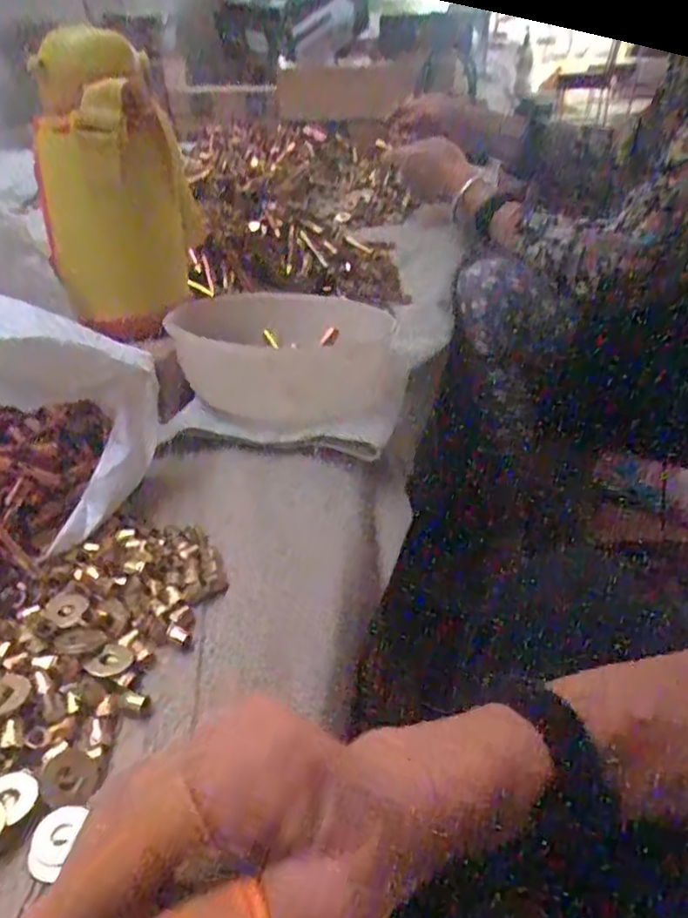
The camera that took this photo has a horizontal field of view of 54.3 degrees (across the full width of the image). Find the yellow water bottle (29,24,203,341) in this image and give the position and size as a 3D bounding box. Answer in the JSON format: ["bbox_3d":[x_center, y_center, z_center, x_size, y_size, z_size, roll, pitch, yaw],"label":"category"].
[{"bbox_3d":[-0.153,-0.178,0.450,0.095,0.177,0.066,-9,32,-10],"label":"yellow water bottle"}]

